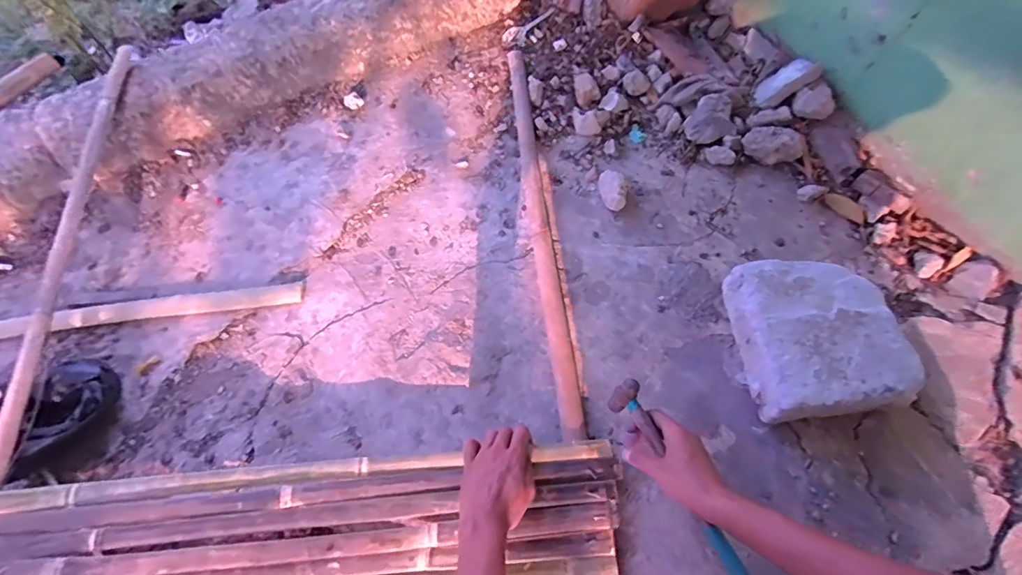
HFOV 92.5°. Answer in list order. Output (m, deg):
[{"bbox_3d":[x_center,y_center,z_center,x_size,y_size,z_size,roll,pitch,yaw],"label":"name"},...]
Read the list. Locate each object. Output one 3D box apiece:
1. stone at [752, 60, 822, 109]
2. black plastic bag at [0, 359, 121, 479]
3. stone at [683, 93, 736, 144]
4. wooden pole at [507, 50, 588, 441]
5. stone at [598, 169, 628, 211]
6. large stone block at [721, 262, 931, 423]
[{"bbox_3d":[0.511,-0.381,0.909,0.110,0.037,0.048,-28,52,41],"label":"stone"},{"bbox_3d":[-0.720,0.195,0.752,0.181,0.089,0.137,-40,67,-16],"label":"black plastic bag"},{"bbox_3d":[0.380,-0.322,0.940,0.077,0.065,0.070,-2,65,3],"label":"stone"},{"bbox_3d":[0.049,-0.150,0.903,0.038,0.035,0.830,-7,62,1],"label":"wooden pole"},{"bbox_3d":[0.187,-0.179,0.898,0.051,0.055,0.069,4,63,6],"label":"stone"},{"bbox_3d":[0.430,0.074,0.709,0.184,0.119,0.214,-7,65,1],"label":"large stone block"}]

